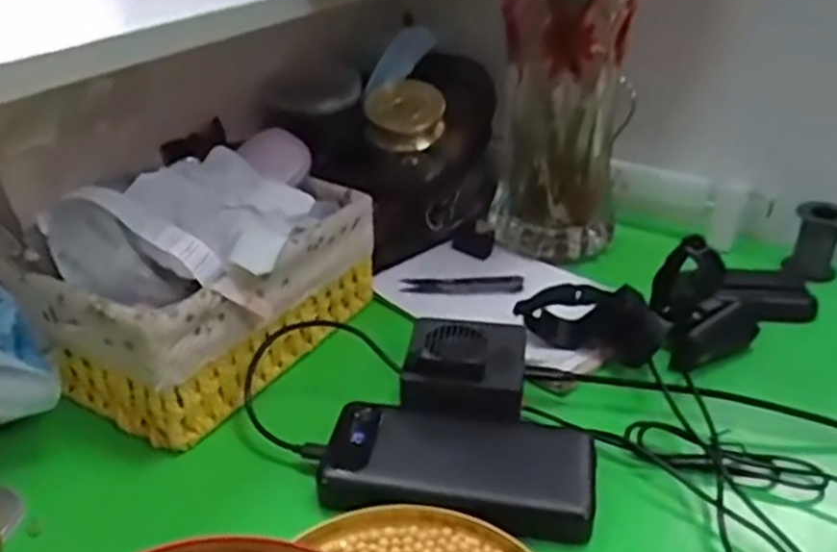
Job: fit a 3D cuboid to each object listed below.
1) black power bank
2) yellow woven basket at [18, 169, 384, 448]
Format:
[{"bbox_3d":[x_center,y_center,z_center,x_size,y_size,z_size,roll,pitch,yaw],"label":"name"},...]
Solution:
[{"bbox_3d":[0.024,0.109,0.449,0.154,0.025,0.075,5,30,11],"label":"black power bank"},{"bbox_3d":[-0.139,0.012,0.549,0.130,0.095,0.216,13,32,24],"label":"yellow woven basket"}]

